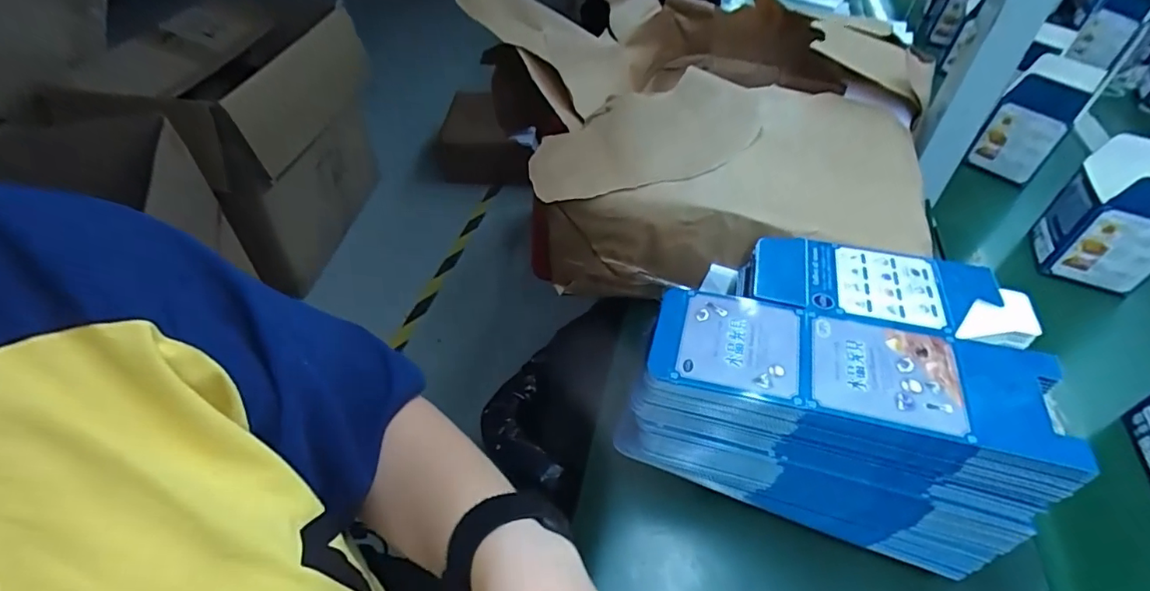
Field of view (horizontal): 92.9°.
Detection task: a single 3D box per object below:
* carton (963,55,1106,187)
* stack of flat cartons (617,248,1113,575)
[{"bbox_3d":[0.568,-0.218,0.681,0.075,0.125,0.098,34,55,28],"label":"carton"},{"bbox_3d":[0.178,0.056,0.400,0.252,0.113,0.175,15,48,13],"label":"stack of flat cartons"}]

